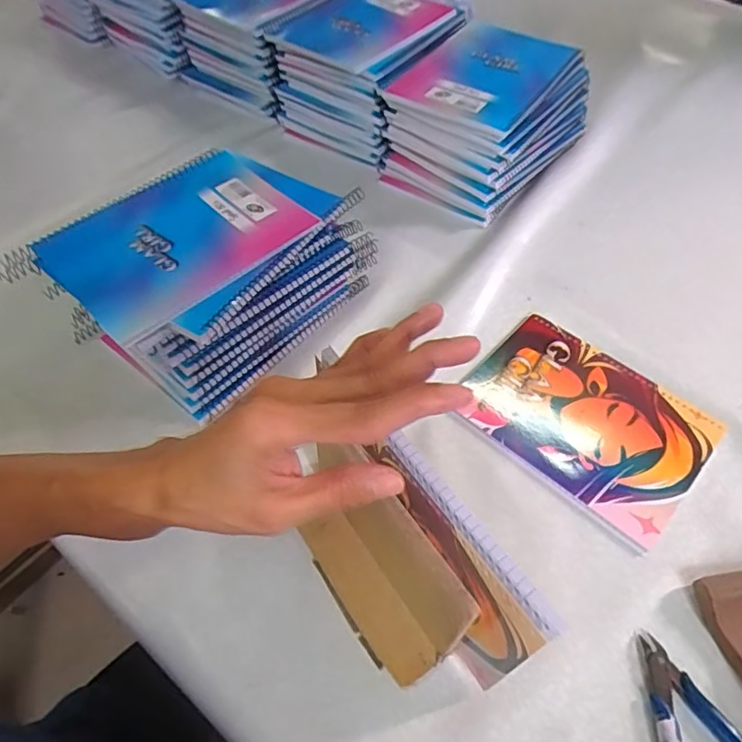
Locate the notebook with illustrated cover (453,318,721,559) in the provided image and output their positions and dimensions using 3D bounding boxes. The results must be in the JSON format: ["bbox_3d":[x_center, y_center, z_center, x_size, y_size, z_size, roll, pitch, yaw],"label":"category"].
[{"bbox_3d":[0.185,0.041,0.491,0.197,0.009,0.145,38,62,25],"label":"notebook with illustrated cover"}]

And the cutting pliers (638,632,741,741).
[{"bbox_3d":[0.203,0.231,0.349,0.069,0.011,0.117,-13,54,-9],"label":"cutting pliers"}]

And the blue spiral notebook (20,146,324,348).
[{"bbox_3d":[-0.164,-0.116,0.478,0.193,0.013,0.149,-39,62,-25],"label":"blue spiral notebook"}]

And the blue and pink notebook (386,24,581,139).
[{"bbox_3d":[0.129,-0.336,0.625,0.147,0.019,0.210,28,59,17],"label":"blue and pink notebook"}]

